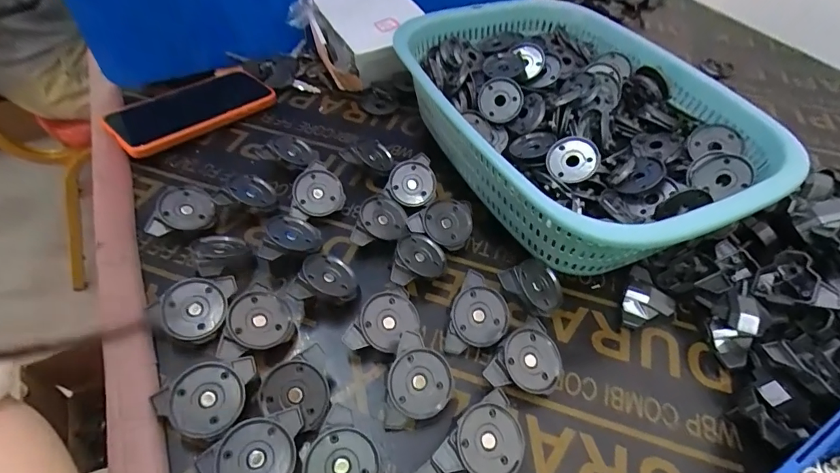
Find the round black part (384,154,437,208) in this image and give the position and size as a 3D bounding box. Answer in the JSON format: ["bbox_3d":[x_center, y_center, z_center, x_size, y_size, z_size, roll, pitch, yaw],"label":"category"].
[{"bbox_3d":[-0.004,-0.053,0.409,0.045,0.014,0.048,-2,79,10],"label":"round black part"}]

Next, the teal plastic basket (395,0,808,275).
[{"bbox_3d":[0.137,-0.106,0.421,0.236,0.092,0.334,-16,53,-18],"label":"teal plastic basket"}]

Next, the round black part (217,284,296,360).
[{"bbox_3d":[-0.114,0.061,0.314,0.047,0.011,0.047,14,52,-19],"label":"round black part"}]

